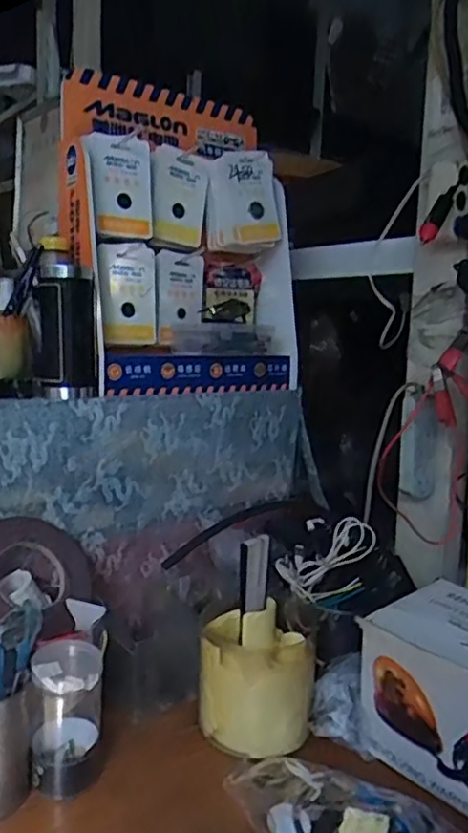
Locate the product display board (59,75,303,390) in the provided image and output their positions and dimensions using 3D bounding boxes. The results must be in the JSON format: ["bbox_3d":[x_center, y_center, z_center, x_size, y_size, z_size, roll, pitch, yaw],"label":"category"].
[{"bbox_3d":[-0.067,-0.239,0.895,0.329,0.396,0.142,-3,9,-37],"label":"product display board"}]

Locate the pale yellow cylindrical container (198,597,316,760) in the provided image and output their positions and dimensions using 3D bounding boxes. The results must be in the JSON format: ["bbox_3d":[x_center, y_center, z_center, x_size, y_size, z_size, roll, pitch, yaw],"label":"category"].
[{"bbox_3d":[0.021,0.277,0.698,0.125,0.119,0.098,3,8,9],"label":"pale yellow cylindrical container"}]

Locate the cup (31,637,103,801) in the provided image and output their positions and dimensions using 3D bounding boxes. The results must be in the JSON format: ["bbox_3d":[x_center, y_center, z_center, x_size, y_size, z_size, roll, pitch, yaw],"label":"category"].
[{"bbox_3d":[-0.155,0.281,0.607,0.061,0.123,0.064,0,8,-15],"label":"cup"}]

